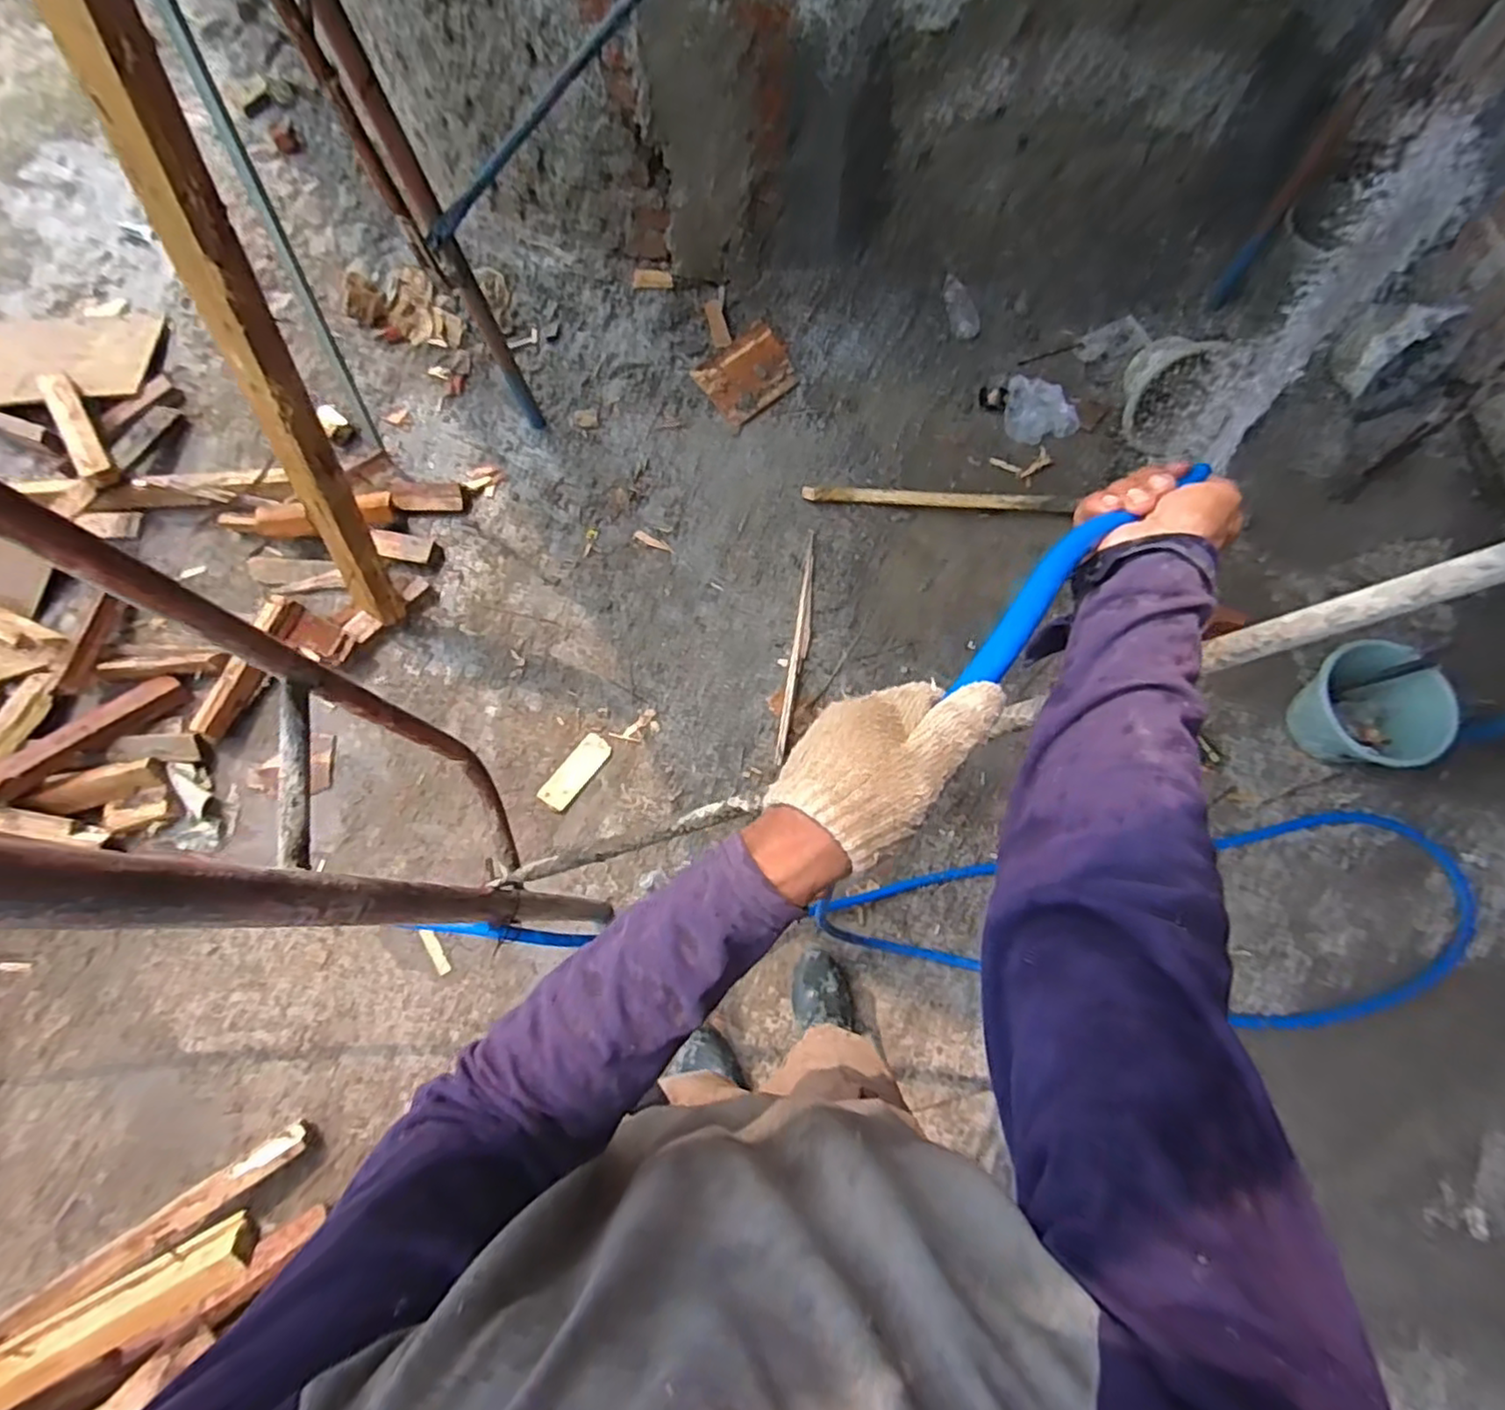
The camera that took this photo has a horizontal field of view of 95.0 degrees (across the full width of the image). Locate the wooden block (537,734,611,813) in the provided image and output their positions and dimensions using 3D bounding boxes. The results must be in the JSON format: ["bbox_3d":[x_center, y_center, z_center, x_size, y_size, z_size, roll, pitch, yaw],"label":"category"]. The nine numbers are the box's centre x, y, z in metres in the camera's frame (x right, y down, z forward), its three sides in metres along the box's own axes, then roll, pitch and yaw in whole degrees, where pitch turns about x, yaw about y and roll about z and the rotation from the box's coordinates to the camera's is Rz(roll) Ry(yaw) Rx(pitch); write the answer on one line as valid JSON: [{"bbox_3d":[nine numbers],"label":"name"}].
[{"bbox_3d":[-0.380,0.143,1.488,0.071,0.016,0.175,35,77,12],"label":"wooden block"}]

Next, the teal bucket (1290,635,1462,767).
[{"bbox_3d":[1.214,0.008,1.362,0.218,0.175,0.238,-1,72,2],"label":"teal bucket"}]

